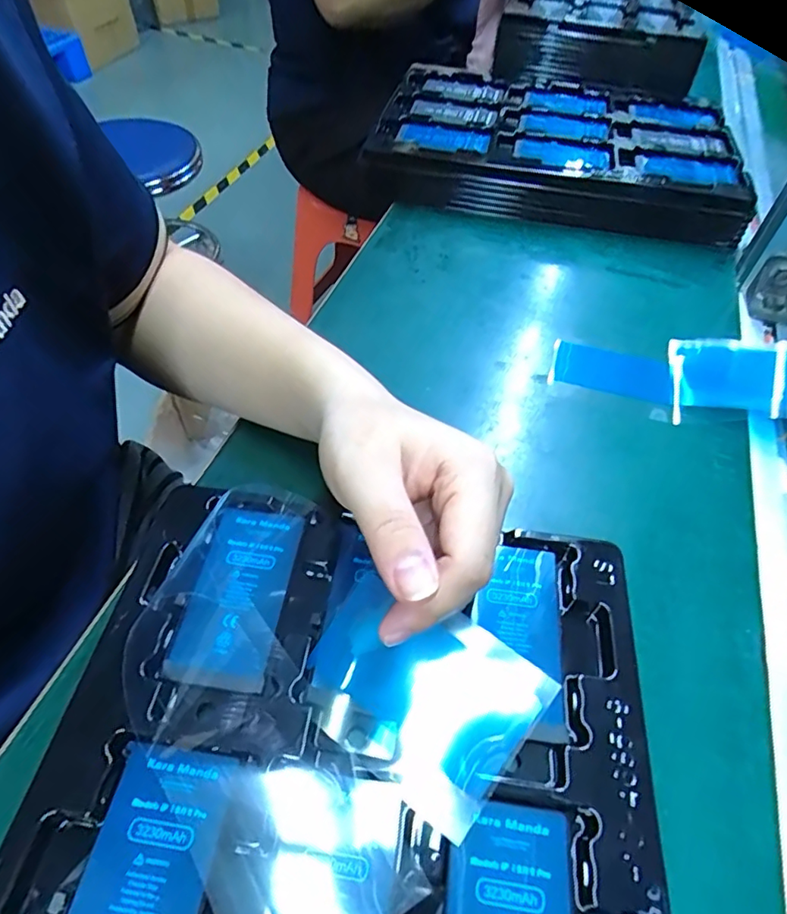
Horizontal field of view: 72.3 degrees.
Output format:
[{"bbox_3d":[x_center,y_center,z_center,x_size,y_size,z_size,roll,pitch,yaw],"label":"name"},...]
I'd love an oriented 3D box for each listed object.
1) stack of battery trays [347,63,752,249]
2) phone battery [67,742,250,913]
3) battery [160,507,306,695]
[{"bbox_3d":[0.159,-0.326,0.552,0.338,0.055,0.264,11,53,5],"label":"stack of battery trays"},{"bbox_3d":[-0.085,0.148,0.183,0.045,0.005,0.084,10,53,3],"label":"phone battery"},{"bbox_3d":[-0.072,0.063,0.250,0.042,0.004,0.083,8,53,2],"label":"battery"}]

